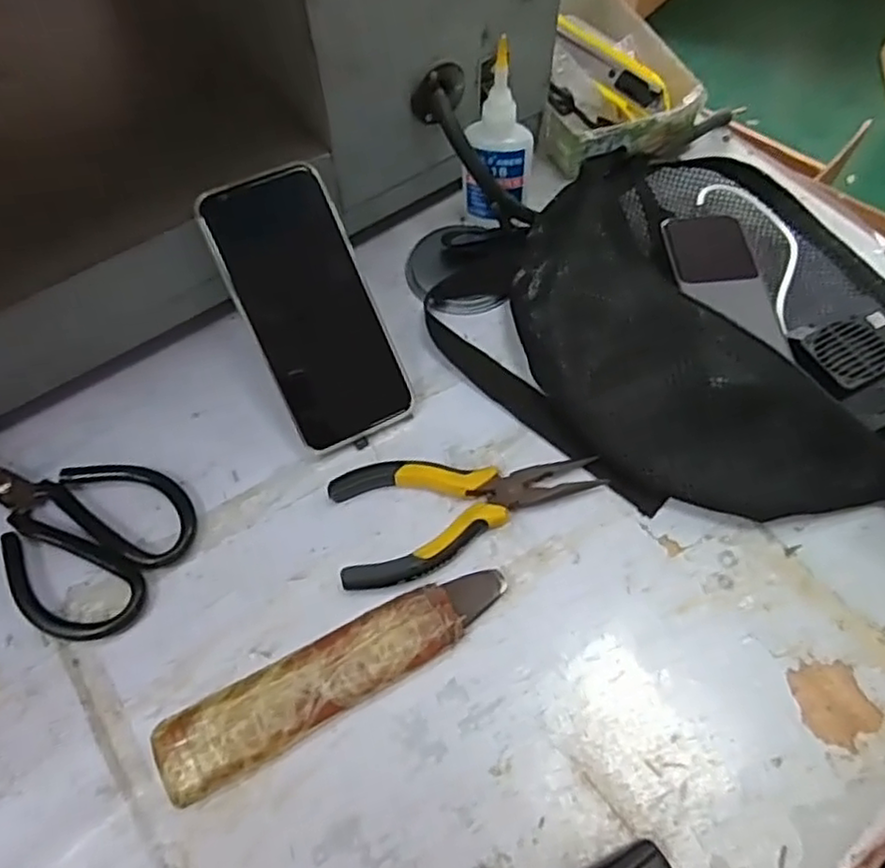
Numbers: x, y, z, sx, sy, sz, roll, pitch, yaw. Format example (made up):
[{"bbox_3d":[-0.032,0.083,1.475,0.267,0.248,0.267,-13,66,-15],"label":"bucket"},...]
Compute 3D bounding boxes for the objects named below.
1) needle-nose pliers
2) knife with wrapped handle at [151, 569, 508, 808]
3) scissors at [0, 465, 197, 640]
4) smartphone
[{"bbox_3d":[0.015,0.041,0.392,0.149,0.016,0.069,-12,61,-5],"label":"needle-nose pliers"},{"bbox_3d":[-0.051,0.123,0.347,0.185,0.020,0.039,-25,63,-12],"label":"knife with wrapped handle"},{"bbox_3d":[-0.226,0.046,0.388,0.159,0.014,0.096,26,65,15],"label":"scissors"},{"bbox_3d":[-0.079,-0.074,0.405,0.074,0.011,0.162,-25,99,-12],"label":"smartphone"}]

